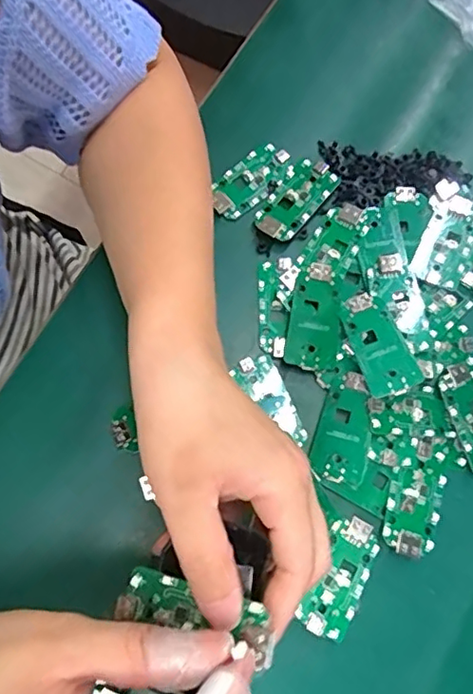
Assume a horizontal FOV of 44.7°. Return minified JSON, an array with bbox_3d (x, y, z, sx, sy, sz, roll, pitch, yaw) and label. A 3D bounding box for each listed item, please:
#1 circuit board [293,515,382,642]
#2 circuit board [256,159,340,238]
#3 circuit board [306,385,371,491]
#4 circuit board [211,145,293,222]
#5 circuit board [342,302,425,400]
[{"bbox_3d":[0.058,0.127,0.319,0.027,0.008,0.063,26,75,7],"label":"circuit board"},{"bbox_3d":[0.038,-0.097,0.373,0.032,0.009,0.062,38,77,10],"label":"circuit board"},{"bbox_3d":[0.062,0.052,0.337,0.032,0.004,0.054,12,77,21],"label":"circuit board"},{"bbox_3d":[0.009,-0.110,0.382,0.059,0.004,0.031,-41,78,-11],"label":"circuit board"},{"bbox_3d":[0.086,0.001,0.341,0.031,0.004,0.055,-21,71,-5],"label":"circuit board"}]

